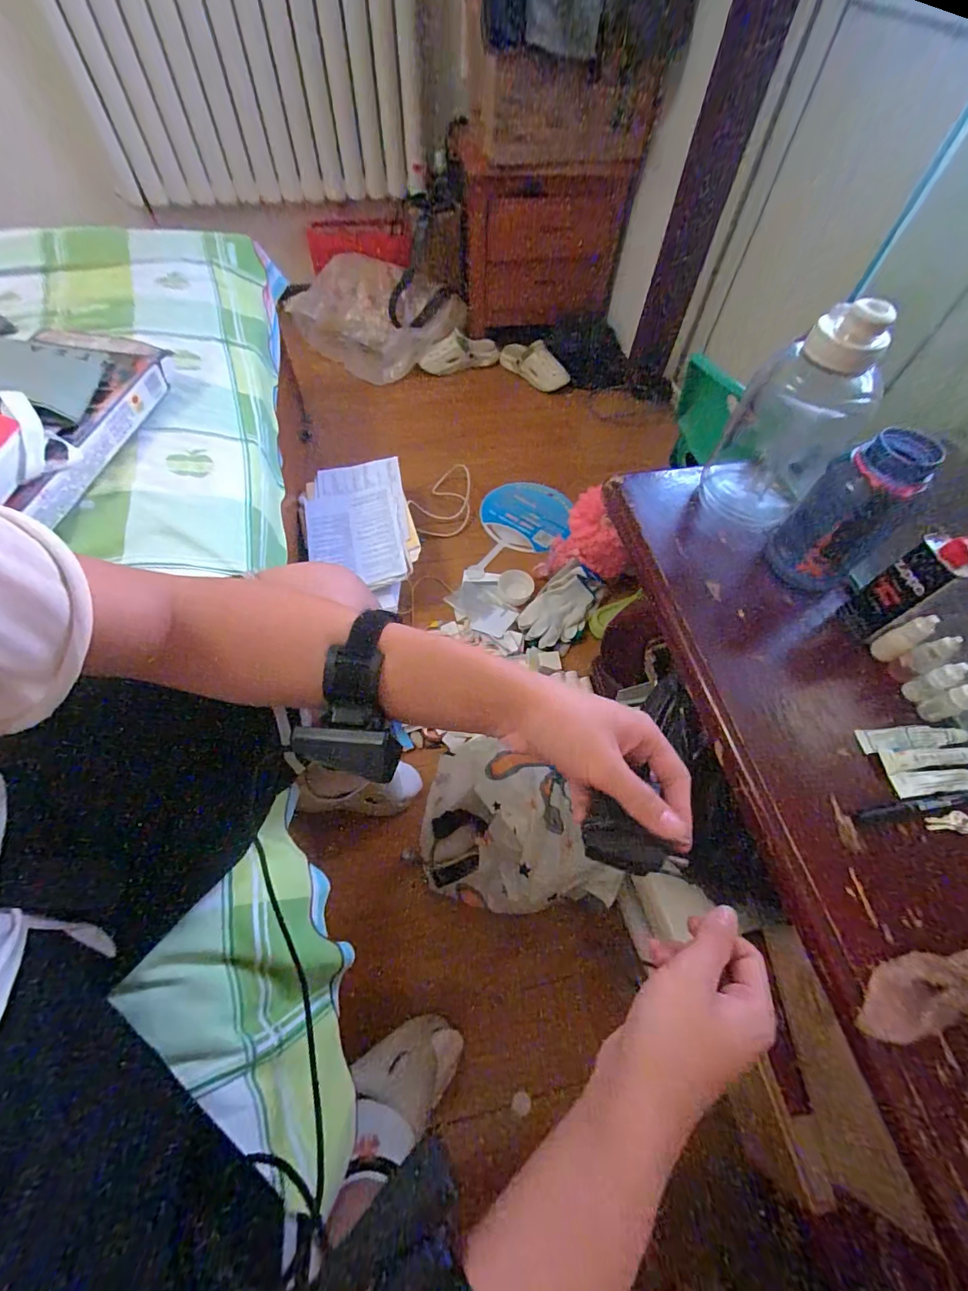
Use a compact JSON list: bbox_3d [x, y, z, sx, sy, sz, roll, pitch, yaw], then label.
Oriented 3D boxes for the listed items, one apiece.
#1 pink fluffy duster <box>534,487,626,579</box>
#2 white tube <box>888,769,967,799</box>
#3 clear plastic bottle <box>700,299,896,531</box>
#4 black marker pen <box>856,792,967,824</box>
[{"bbox_3d":[0.226,-0.246,1.104,0.188,0.205,0.087,-1,59,-2],"label":"pink fluffy duster"},{"bbox_3d":[0.424,0.125,0.431,0.095,0.013,0.023,-4,60,-4],"label":"white tube"},{"bbox_3d":[0.359,-0.265,0.548,0.121,0.236,0.115,32,63,16],"label":"clear plastic bottle"},{"bbox_3d":[0.395,0.146,0.423,0.112,0.012,0.013,-8,60,-7],"label":"black marker pen"}]

